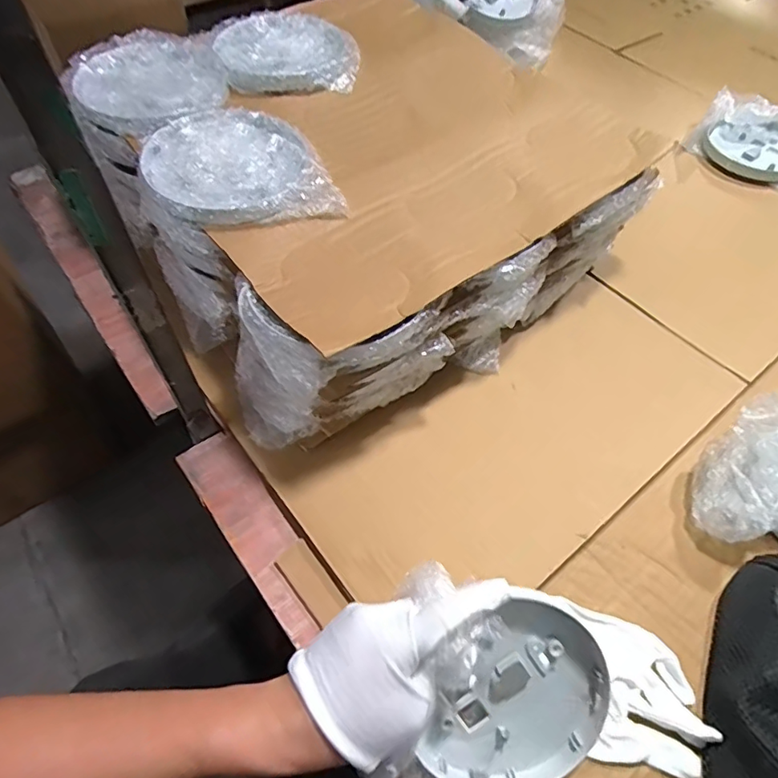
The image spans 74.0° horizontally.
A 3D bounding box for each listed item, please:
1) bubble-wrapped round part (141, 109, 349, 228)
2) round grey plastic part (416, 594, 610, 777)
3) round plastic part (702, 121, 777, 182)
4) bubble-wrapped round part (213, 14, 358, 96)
[{"bbox_3d":[-0.131,-0.186,0.439,0.131,0.021,0.150,-25,62,-19],"label":"bubble-wrapped round part"},{"bbox_3d":[0.084,0.199,0.340,0.116,0.134,0.033,1,13,-12],"label":"round grey plastic part"},{"bbox_3d":[0.509,-0.324,0.706,0.133,0.026,0.111,-6,58,-8],"label":"round plastic part"},{"bbox_3d":[-0.109,-0.354,0.543,0.133,0.029,0.127,2,57,-3],"label":"bubble-wrapped round part"}]

